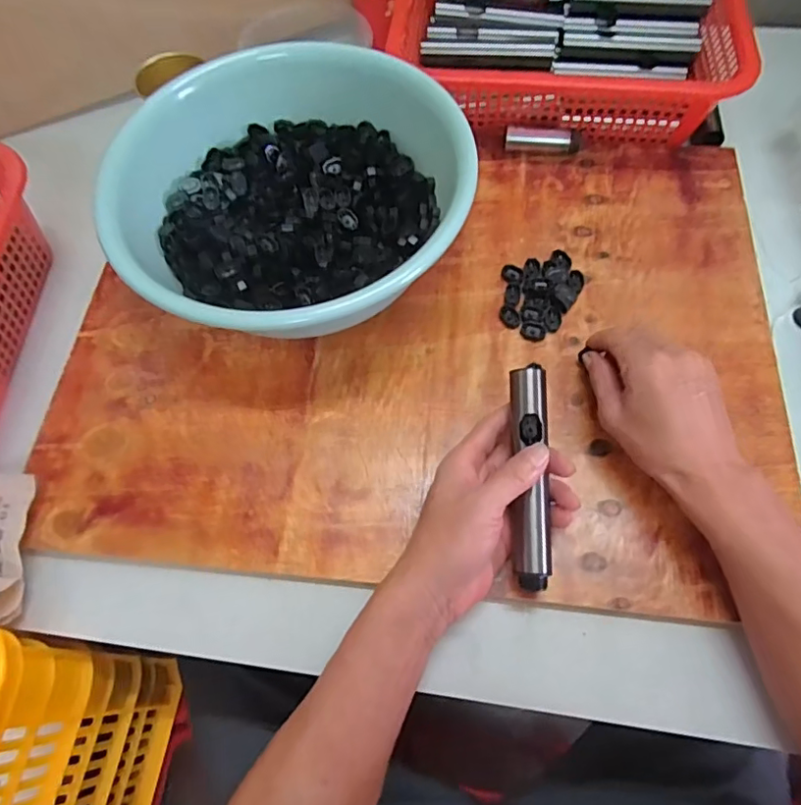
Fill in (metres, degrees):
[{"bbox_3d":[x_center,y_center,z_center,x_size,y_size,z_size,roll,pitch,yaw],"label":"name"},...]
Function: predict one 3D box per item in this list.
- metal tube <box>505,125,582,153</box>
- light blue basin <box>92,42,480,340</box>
[{"bbox_3d":[0.142,-0.263,0.543,0.075,0.019,0.019,8,68,7],"label":"metal tube"},{"bbox_3d":[-0.095,-0.171,0.468,0.275,0.091,0.253,-1,67,3],"label":"light blue basin"}]

